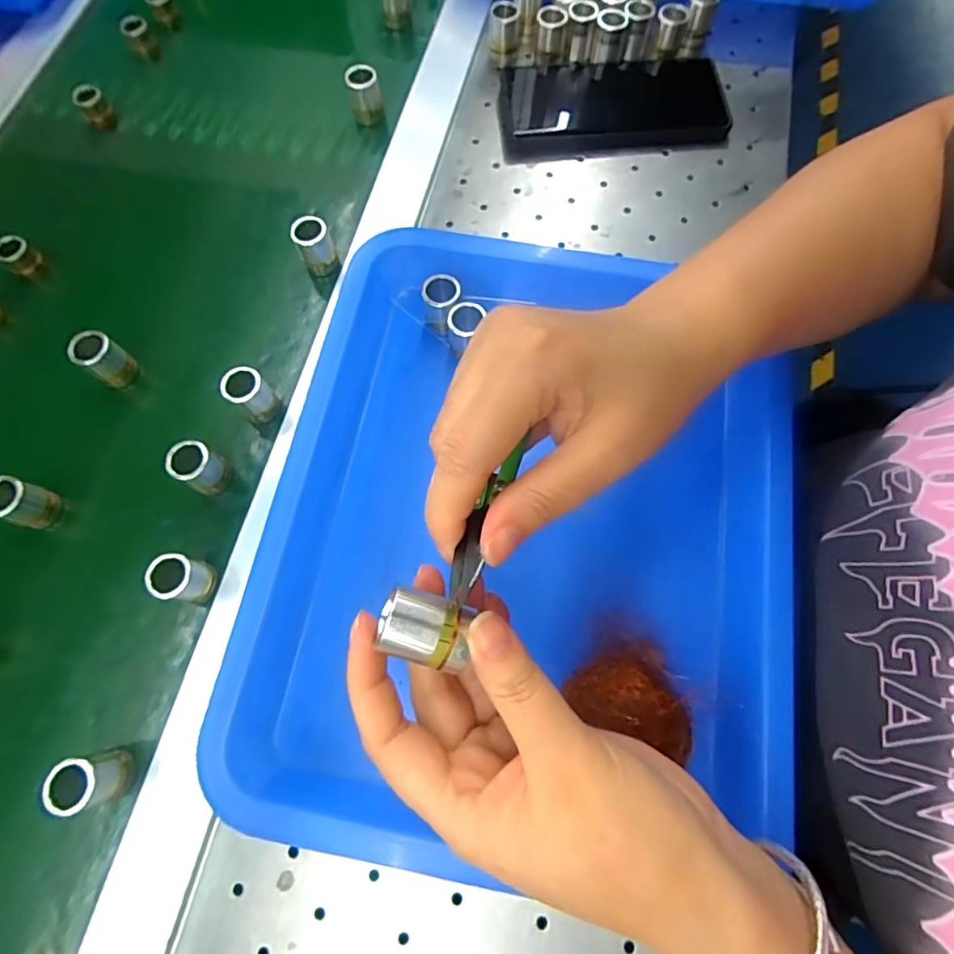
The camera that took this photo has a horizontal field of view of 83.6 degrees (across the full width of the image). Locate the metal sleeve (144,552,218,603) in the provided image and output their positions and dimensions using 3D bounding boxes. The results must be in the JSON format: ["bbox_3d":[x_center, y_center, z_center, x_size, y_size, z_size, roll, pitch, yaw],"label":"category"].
[{"bbox_3d":[-0.154,0.054,0.280,0.021,0.032,0.022,5,71,4],"label":"metal sleeve"}]

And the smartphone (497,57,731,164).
[{"bbox_3d":[0.101,-0.281,0.397,0.168,0.013,0.086,-5,71,0],"label":"smartphone"}]

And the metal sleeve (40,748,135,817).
[{"bbox_3d":[-0.182,0.143,0.251,0.023,0.030,0.022,-1,71,2],"label":"metal sleeve"}]

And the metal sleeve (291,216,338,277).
[{"bbox_3d":[-0.106,-0.151,0.350,0.022,0.032,0.019,-23,72,-6],"label":"metal sleeve"}]

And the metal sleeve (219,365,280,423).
[{"bbox_3d":[-0.133,-0.048,0.315,0.021,0.034,0.020,-1,71,2],"label":"metal sleeve"}]

